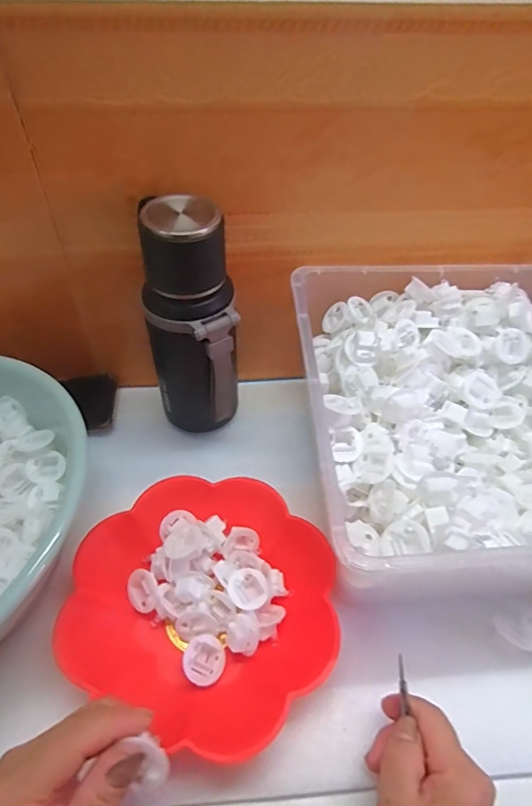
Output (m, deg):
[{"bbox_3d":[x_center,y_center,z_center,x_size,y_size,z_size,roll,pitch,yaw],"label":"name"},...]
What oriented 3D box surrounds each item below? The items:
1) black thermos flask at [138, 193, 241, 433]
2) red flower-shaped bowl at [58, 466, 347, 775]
[{"bbox_3d":[-0.066,-0.060,0.439,0.075,0.222,0.074,-9,51,-9],"label":"black thermos flask"},{"bbox_3d":[-0.049,0.158,0.382,0.194,0.055,0.190,1,50,-1],"label":"red flower-shaped bowl"}]

